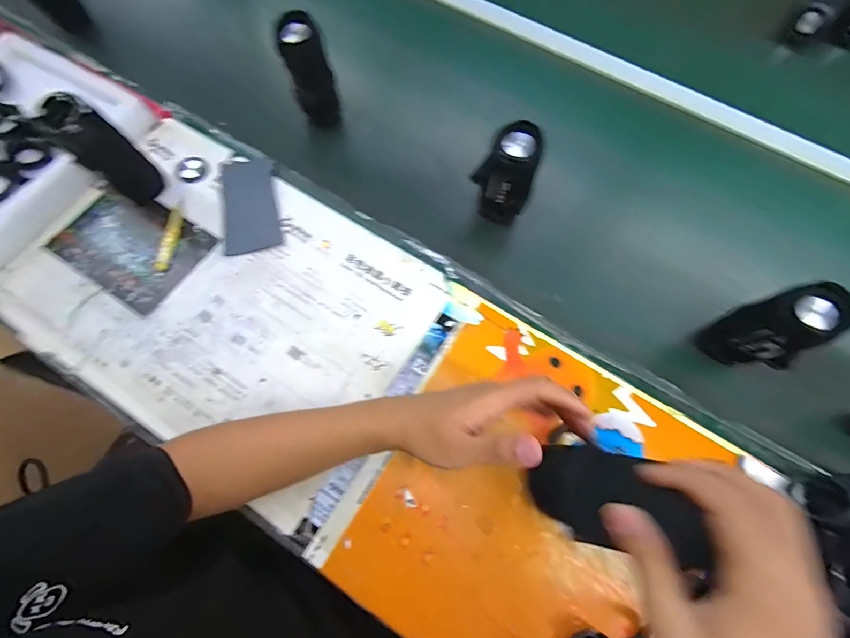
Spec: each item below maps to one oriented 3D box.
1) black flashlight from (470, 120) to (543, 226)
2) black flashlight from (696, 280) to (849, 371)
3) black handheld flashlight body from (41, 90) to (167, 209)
[{"bbox_3d":[0.107,-0.187,0.522,0.074,0.150,0.050,41,74,12],"label":"black flashlight"},{"bbox_3d":[0.406,0.015,0.454,0.075,0.150,0.050,39,73,12],"label":"black flashlight"},{"bbox_3d":[-0.424,-0.224,0.507,0.056,0.139,0.063,39,73,12],"label":"black handheld flashlight body"}]

